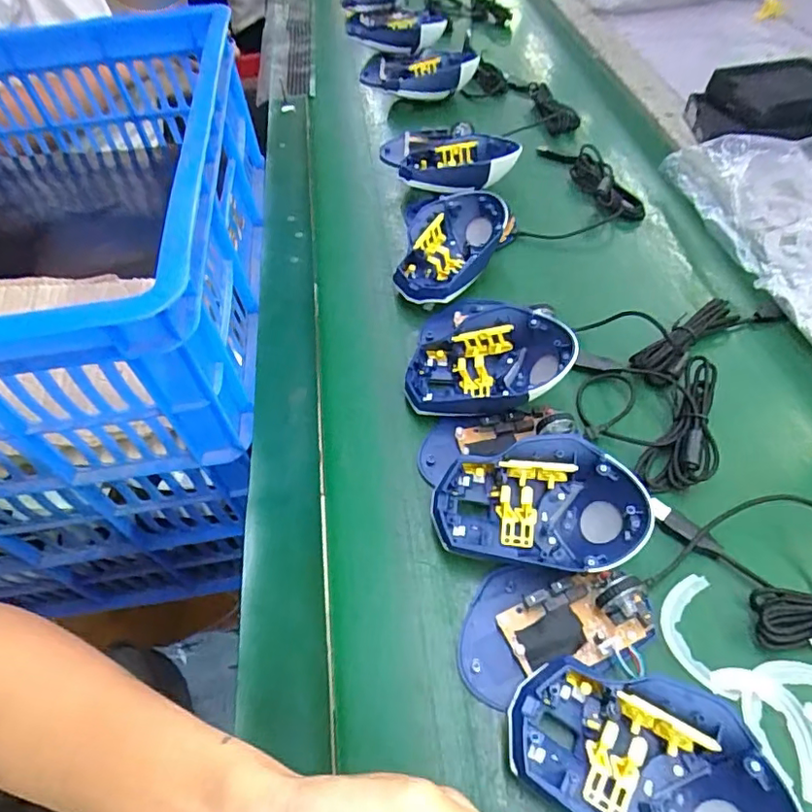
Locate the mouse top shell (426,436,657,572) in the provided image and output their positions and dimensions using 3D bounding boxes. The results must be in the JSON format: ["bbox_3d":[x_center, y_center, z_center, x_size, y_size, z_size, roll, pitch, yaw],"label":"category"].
[{"bbox_3d":[0.078,0.060,0.330,0.117,0.049,0.067,7,54,10],"label":"mouse top shell"}]

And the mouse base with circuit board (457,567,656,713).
[{"bbox_3d":[0.082,0.115,0.301,0.109,0.030,0.067,-11,53,-3],"label":"mouse base with circuit board"}]

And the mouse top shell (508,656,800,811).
[{"bbox_3d":[0.110,0.166,0.255,0.119,0.037,0.071,26,60,22],"label":"mouse top shell"}]

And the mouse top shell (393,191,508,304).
[{"bbox_3d":[0.038,-0.136,0.487,0.081,0.048,0.116,17,56,17],"label":"mouse top shell"}]

